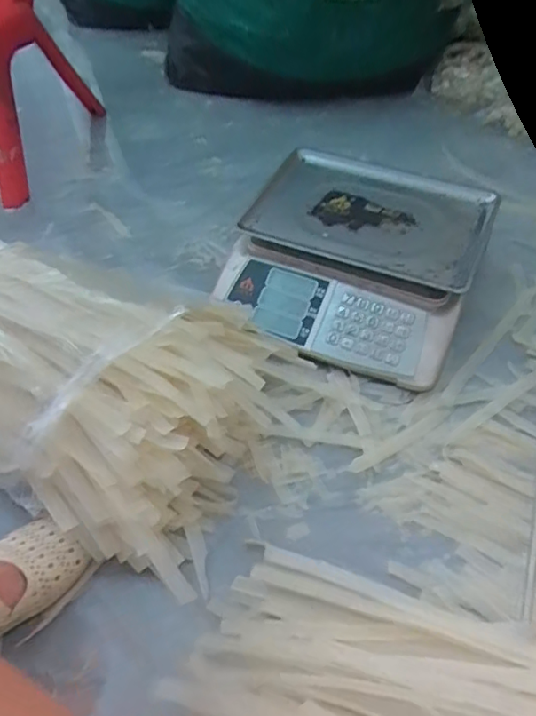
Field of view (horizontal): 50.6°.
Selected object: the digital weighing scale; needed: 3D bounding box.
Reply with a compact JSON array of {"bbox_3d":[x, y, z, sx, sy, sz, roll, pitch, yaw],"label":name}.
[{"bbox_3d":[0.131,-0.154,0.855,0.340,0.105,0.371,19,54,16],"label":"digital weighing scale"}]

